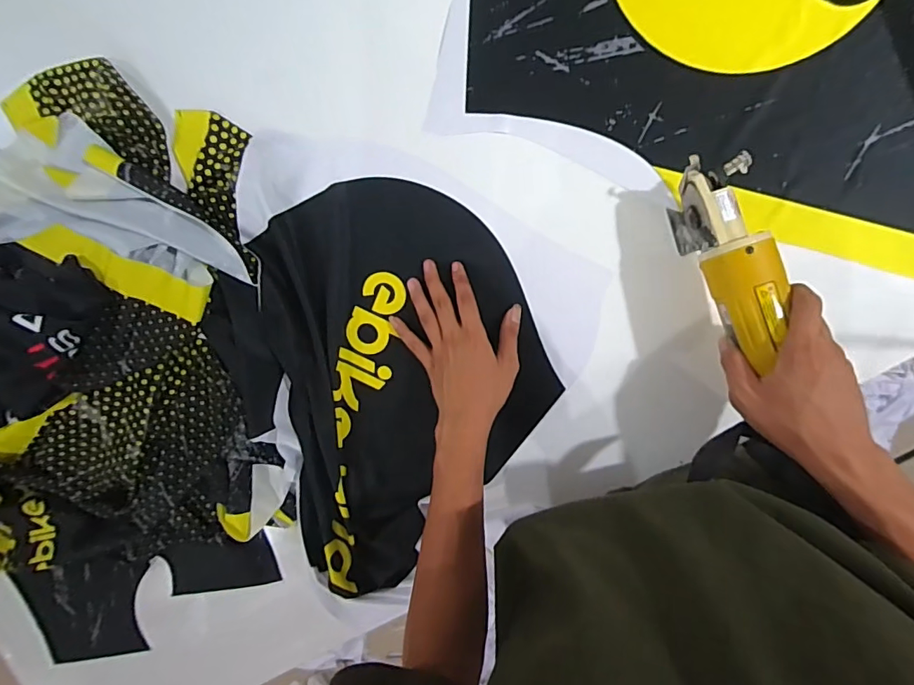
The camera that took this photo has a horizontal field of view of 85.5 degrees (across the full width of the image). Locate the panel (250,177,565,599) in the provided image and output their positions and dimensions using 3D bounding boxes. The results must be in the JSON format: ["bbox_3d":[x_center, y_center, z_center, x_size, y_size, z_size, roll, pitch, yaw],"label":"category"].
[{"bbox_3d":[-0.053,0.049,0.562,0.302,0.033,0.452,-8,93,8],"label":"panel"}]

